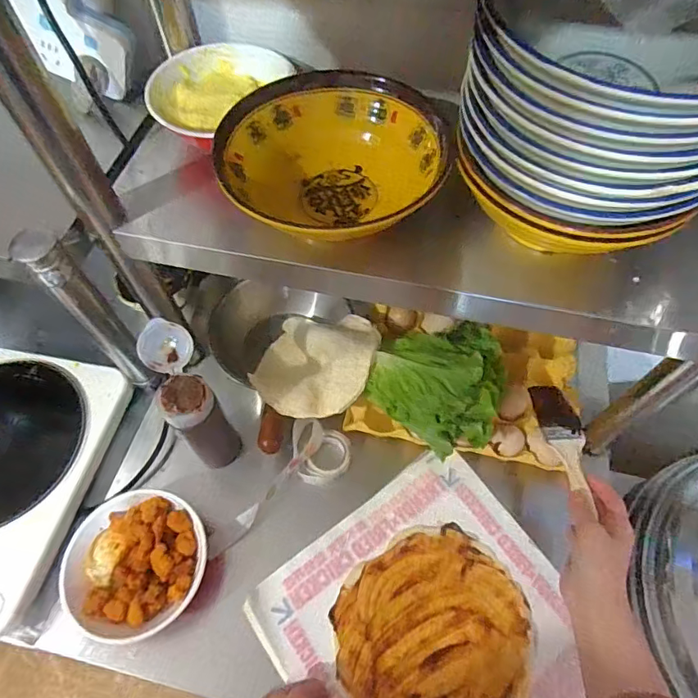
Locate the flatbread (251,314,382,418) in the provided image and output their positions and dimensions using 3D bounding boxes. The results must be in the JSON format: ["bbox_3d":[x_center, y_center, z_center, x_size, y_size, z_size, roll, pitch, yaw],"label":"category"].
[{"bbox_3d":[-0.045,0.014,0.598,0.155,0.081,0.159,17,62,10],"label":"flatbread"}]

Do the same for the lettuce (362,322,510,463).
[{"bbox_3d":[0.103,0.029,0.540,0.148,0.049,0.165,18,61,10],"label":"lettuce"}]

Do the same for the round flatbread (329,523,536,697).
[{"bbox_3d":[0.089,0.294,0.491,0.196,0.014,0.191,-29,64,-16],"label":"round flatbread"}]

